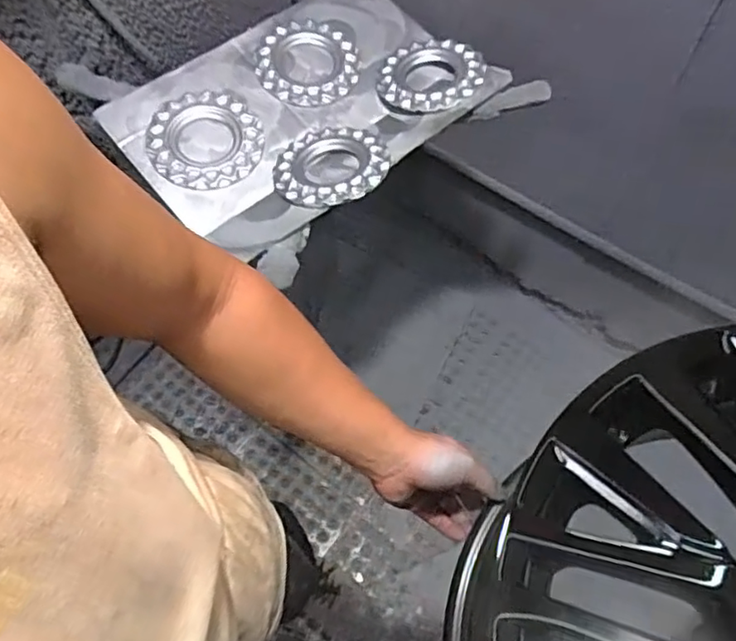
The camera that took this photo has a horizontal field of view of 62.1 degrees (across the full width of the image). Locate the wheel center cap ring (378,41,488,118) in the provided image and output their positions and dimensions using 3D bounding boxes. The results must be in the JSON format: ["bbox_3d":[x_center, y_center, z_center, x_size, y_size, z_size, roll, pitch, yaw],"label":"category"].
[{"bbox_3d":[0.099,-0.387,0.968,0.158,0.034,0.172,0,62,1],"label":"wheel center cap ring"}]

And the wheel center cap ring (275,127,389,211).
[{"bbox_3d":[-0.055,-0.232,0.880,0.164,0.026,0.166,0,62,1],"label":"wheel center cap ring"}]

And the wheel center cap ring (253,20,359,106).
[{"bbox_3d":[-0.096,-0.421,0.998,0.161,0.029,0.163,0,62,1],"label":"wheel center cap ring"}]

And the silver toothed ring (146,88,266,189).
[{"bbox_3d":[-0.241,-0.275,0.909,0.163,0.018,0.172,0,62,1],"label":"silver toothed ring"}]

